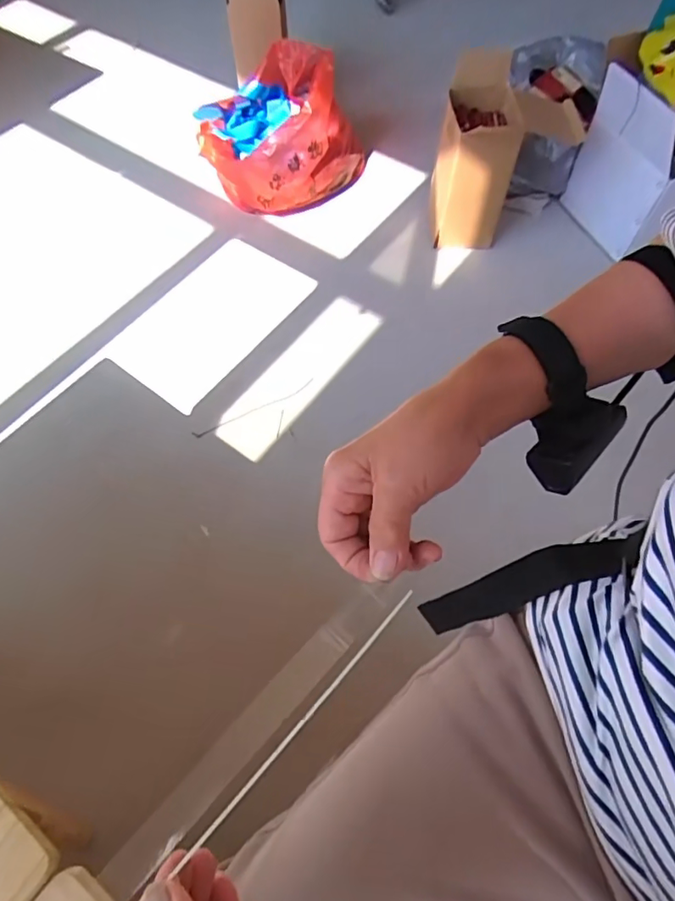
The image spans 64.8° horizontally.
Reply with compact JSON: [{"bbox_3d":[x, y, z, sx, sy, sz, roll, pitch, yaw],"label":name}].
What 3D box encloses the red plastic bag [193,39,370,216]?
[{"bbox_3d":[-0.174,-0.868,1.403,0.378,0.273,0.404,-30,66,-15],"label":"red plastic bag"}]

